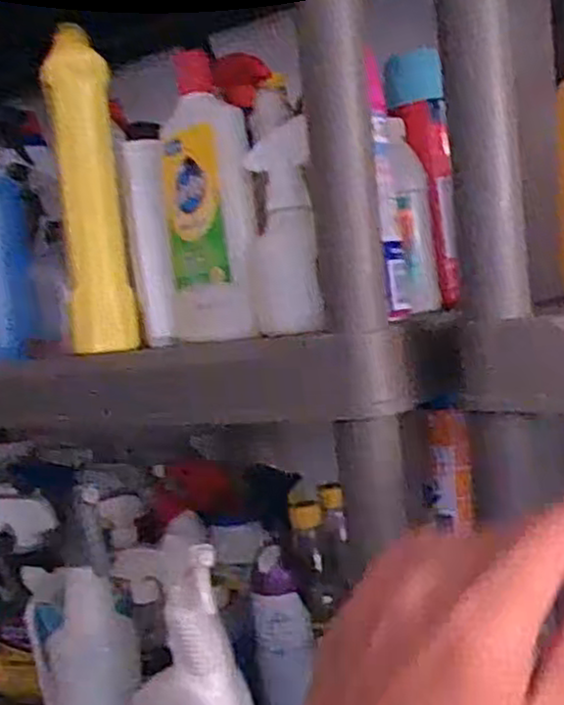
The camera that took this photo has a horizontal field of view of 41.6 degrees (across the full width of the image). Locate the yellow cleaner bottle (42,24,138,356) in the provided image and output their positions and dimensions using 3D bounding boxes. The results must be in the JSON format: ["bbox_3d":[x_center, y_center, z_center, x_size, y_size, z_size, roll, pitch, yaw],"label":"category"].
[{"bbox_3d":[-0.166,-0.134,0.637,0.059,0.261,0.049,-6,4,-6],"label":"yellow cleaner bottle"}]

